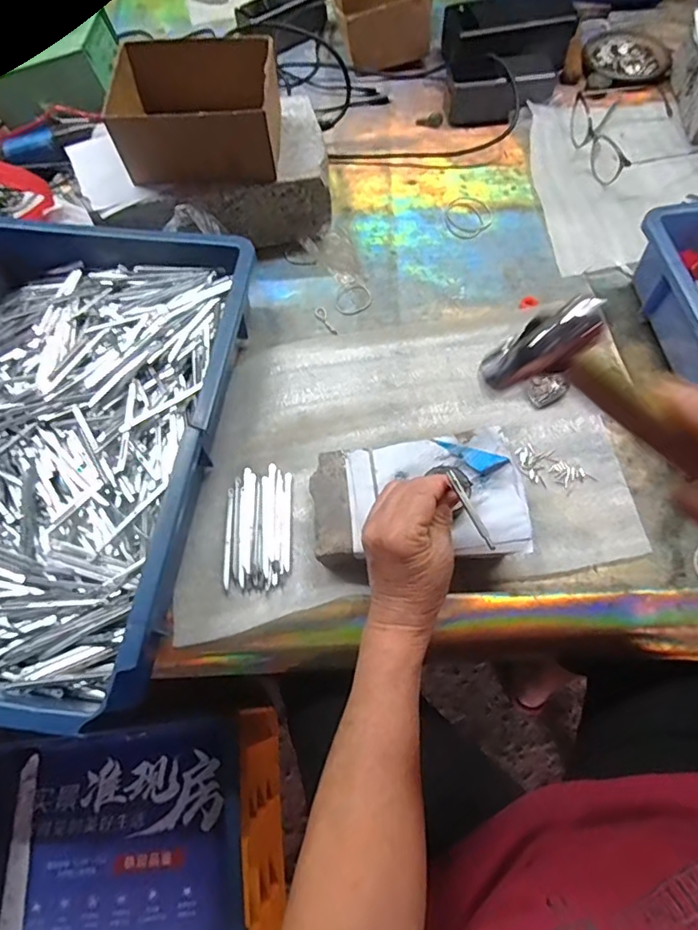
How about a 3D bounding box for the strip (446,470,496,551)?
[{"bbox_3d":[0.081,0.030,0.344,0.005,0.005,0.059,-23,73,-8],"label":"strip"}]

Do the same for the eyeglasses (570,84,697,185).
[{"bbox_3d":[0.352,-0.415,0.623,0.146,0.034,0.167,-10,65,-2],"label":"eyeglasses"}]

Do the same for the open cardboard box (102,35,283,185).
[{"bbox_3d":[-0.151,-0.352,0.515,0.147,0.069,0.122,-3,65,1],"label":"open cardboard box"}]

